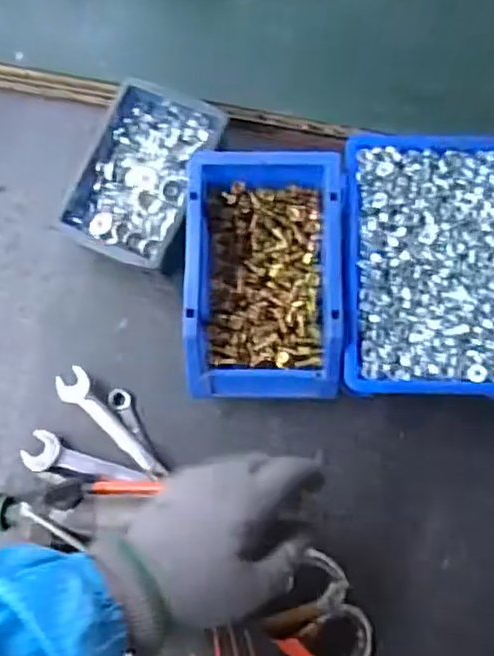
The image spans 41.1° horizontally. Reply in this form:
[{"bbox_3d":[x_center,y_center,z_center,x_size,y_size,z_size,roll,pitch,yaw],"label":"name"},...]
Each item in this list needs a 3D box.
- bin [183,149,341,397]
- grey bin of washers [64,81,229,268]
[{"bbox_3d":[0.012,-0.040,0.512,0.113,0.080,0.184,0,78,1],"label":"bin"},{"bbox_3d":[-0.083,-0.123,0.543,0.090,0.053,0.145,23,79,6],"label":"grey bin of washers"}]

